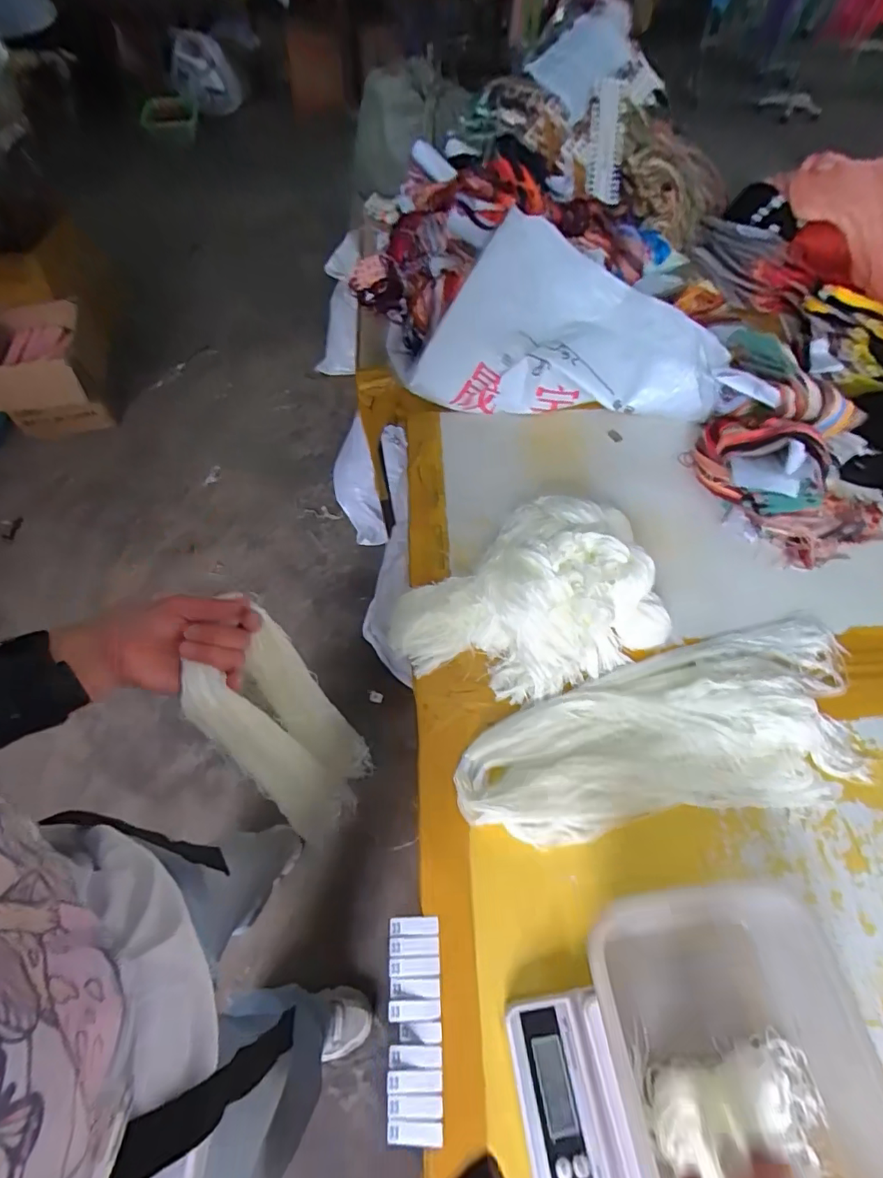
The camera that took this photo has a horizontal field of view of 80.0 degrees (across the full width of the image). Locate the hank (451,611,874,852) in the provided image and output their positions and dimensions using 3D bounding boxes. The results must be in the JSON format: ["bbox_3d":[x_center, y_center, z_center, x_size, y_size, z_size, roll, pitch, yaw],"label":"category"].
[{"bbox_3d":[0.277,0.176,0.621,0.513,0.037,0.202,-14,59,-9],"label":"hank"}]

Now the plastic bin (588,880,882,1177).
[{"bbox_3d":[0.248,0.393,0.420,0.200,0.077,0.273,-9,58,-6],"label":"plastic bin"}]

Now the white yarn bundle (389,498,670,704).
[{"bbox_3d":[0.110,0.002,0.681,0.359,0.074,0.249,-20,60,-13],"label":"white yarn bundle"}]

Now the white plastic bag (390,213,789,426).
[{"bbox_3d":[0.233,-0.419,0.895,0.549,0.207,0.252,9,58,5],"label":"white plastic bag"}]

